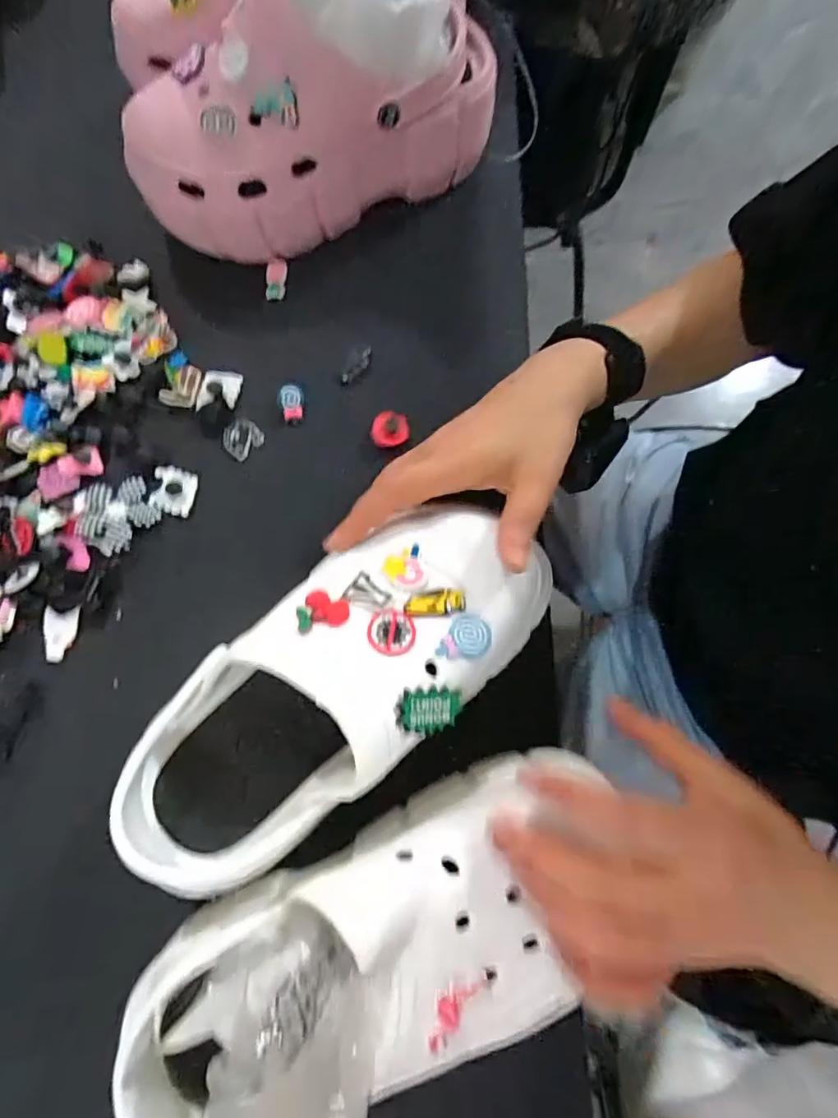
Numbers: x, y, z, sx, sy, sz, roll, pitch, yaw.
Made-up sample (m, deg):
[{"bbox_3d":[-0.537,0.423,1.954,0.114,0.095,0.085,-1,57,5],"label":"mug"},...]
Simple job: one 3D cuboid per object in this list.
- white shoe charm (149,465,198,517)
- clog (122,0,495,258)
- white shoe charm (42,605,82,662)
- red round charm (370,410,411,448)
[{"bbox_3d":[-0.170,-0.048,0.372,0.029,0.004,0.033,10,77,4],"label":"white shoe charm"},{"bbox_3d":[-0.071,-0.303,0.372,0.257,0.104,0.089,-19,77,-3],"label":"clog"},{"bbox_3d":[-0.236,0.049,0.352,0.022,0.006,0.036,7,77,3],"label":"white shoe charm"},{"bbox_3d":[-0.020,-0.090,0.375,0.025,0.007,0.025,0,76,1],"label":"red round charm"}]

